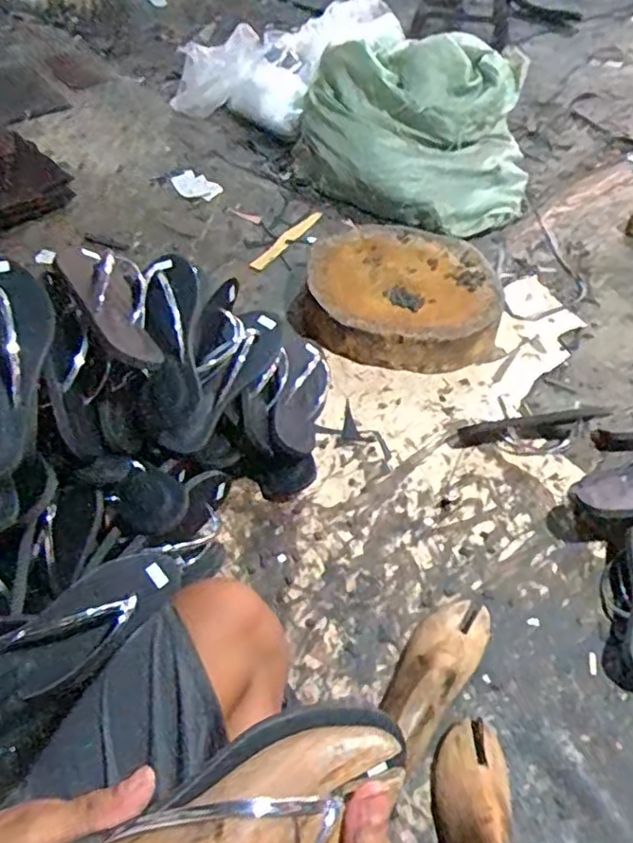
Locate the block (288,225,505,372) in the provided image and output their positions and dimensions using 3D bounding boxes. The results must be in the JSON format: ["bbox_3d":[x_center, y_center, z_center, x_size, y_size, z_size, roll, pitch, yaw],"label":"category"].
[{"bbox_3d":[0.149,-0.233,1.200,0.365,0.095,0.323,3,50,0],"label":"block"}]

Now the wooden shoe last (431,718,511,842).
[{"bbox_3d":[0.164,0.428,0.667,0.084,0.082,0.238,8,50,5],"label":"wooden shoe last"}]

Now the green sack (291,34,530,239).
[{"bbox_3d":[0.221,-0.664,1.469,0.545,0.275,0.388,3,50,1],"label":"green sack"}]

